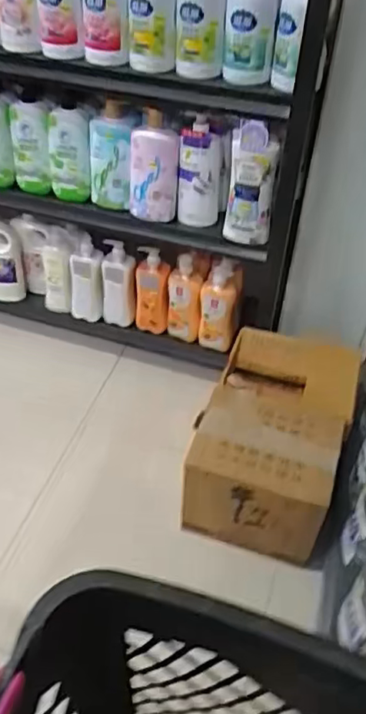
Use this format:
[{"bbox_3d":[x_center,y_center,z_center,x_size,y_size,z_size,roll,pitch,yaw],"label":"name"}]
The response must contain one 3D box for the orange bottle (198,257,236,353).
[{"bbox_3d":[0.086,-0.127,1.482,0.087,0.256,0.056,6,46,2],"label":"orange bottle"}]

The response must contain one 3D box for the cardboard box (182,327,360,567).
[{"bbox_3d":[0.208,0.179,1.363,0.289,0.265,0.441,16,47,12],"label":"cardboard box"}]

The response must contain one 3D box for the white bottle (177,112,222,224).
[{"bbox_3d":[0.036,-0.403,1.290,0.090,0.221,0.090,2,46,-1],"label":"white bottle"}]

